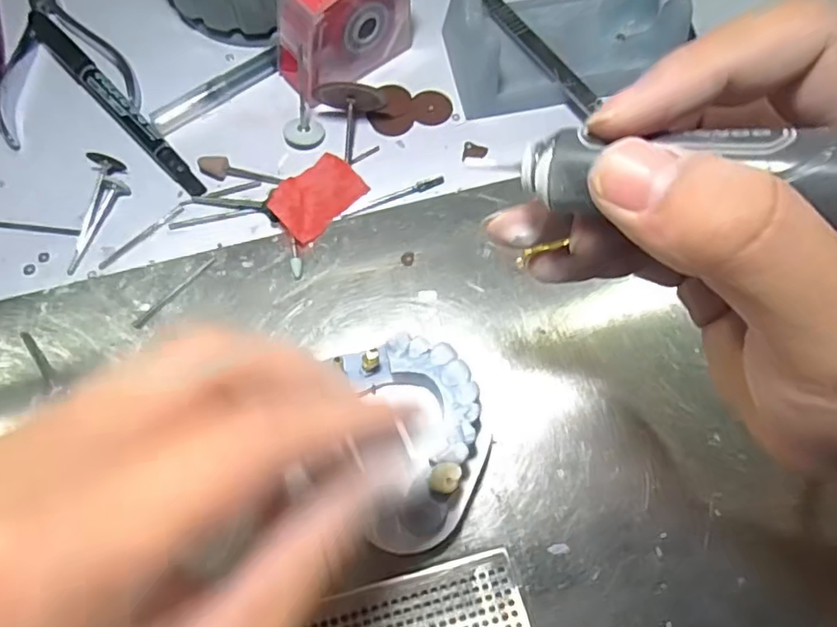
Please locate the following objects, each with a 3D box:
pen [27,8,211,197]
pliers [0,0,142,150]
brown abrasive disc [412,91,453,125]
[{"bbox_3d":[-0.148,-0.104,0.285,0.012,0.009,0.136,-42,74,-14],"label":"pen"},{"bbox_3d":[-0.186,-0.139,0.300,0.066,0.006,0.120,-21,70,-8],"label":"pliers"},{"bbox_3d":[0.007,-0.101,0.290,0.018,0.004,0.019,0,71,0],"label":"brown abrasive disc"}]

